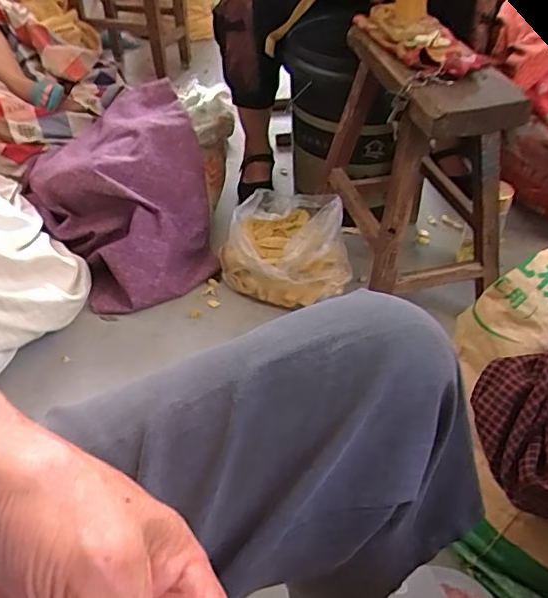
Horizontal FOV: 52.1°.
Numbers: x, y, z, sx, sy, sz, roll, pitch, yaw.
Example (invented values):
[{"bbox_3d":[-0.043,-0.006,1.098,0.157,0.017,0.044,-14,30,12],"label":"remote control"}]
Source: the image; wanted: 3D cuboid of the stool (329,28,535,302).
[{"bbox_3d":[0.238,-0.237,0.936,0.209,0.316,0.351,-9,42,-9],"label":"stool"}]

